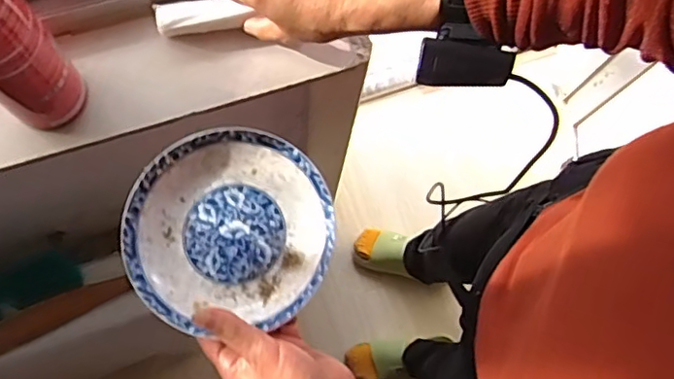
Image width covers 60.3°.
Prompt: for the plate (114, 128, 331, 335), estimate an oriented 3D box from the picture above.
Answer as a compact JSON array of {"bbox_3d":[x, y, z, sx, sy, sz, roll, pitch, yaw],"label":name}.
[{"bbox_3d":[-0.081,0.028,0.436,0.150,0.028,0.141,0,71,-1],"label":"plate"}]

